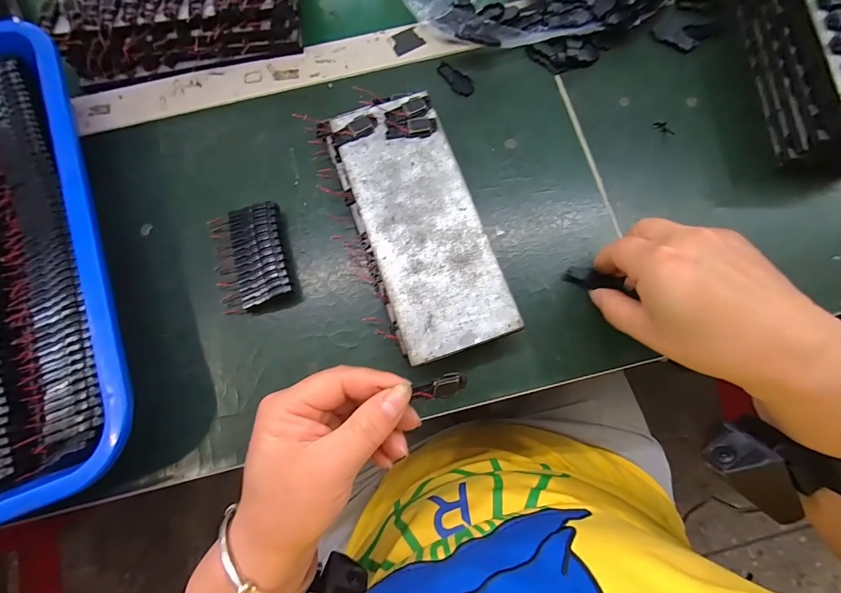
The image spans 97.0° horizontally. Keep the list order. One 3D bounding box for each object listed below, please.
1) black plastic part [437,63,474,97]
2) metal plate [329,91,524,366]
[{"bbox_3d":[0.030,-0.190,0.324,0.039,0.004,0.018,42,80,10],"label":"black plastic part"},{"bbox_3d":[-0.001,-0.056,0.267,0.078,0.004,0.194,-19,77,-4],"label":"metal plate"}]

